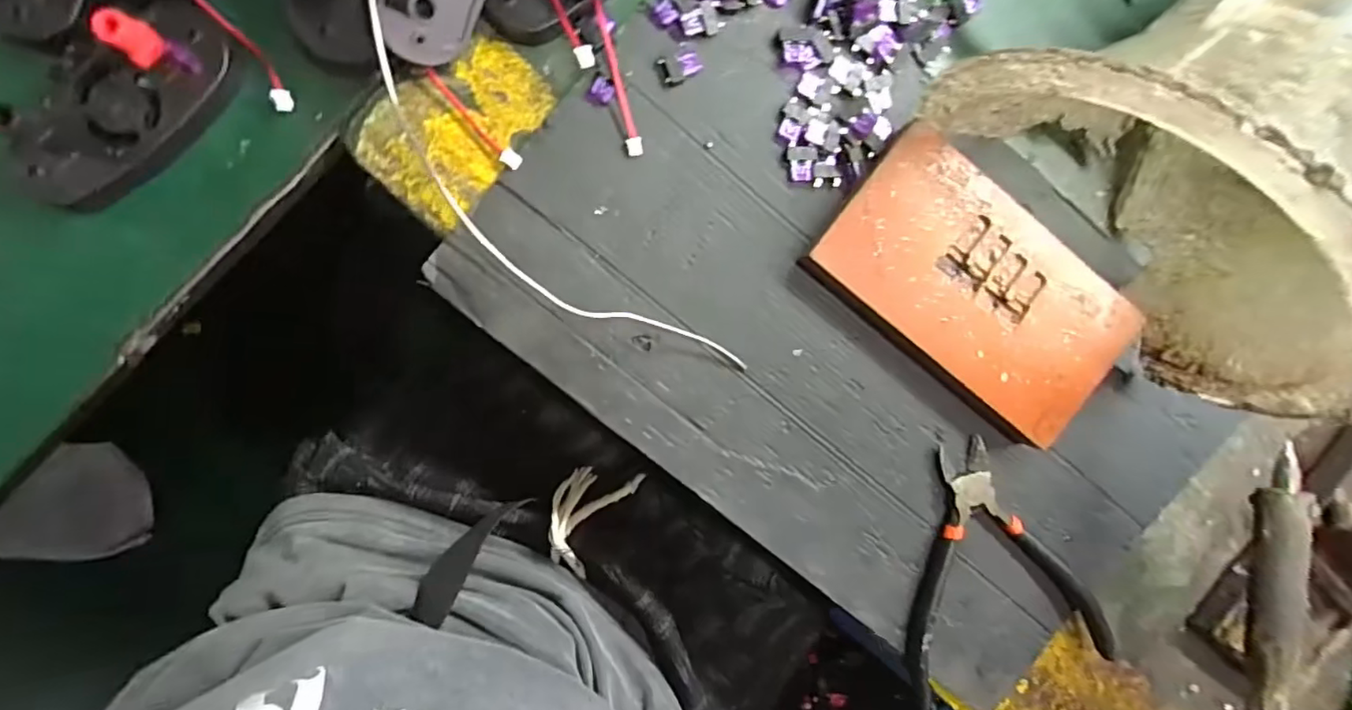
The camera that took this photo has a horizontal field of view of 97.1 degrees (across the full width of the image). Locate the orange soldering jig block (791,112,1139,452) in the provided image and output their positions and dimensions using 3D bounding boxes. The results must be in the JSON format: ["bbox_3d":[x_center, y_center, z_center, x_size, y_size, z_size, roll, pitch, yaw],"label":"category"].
[{"bbox_3d":[0.160,-0.034,0.324,0.168,0.024,0.095,39,88,-6],"label":"orange soldering jig block"}]

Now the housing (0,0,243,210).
[{"bbox_3d":[-0.261,-0.118,0.285,0.114,0.023,0.050,-40,96,-3],"label":"housing"}]

